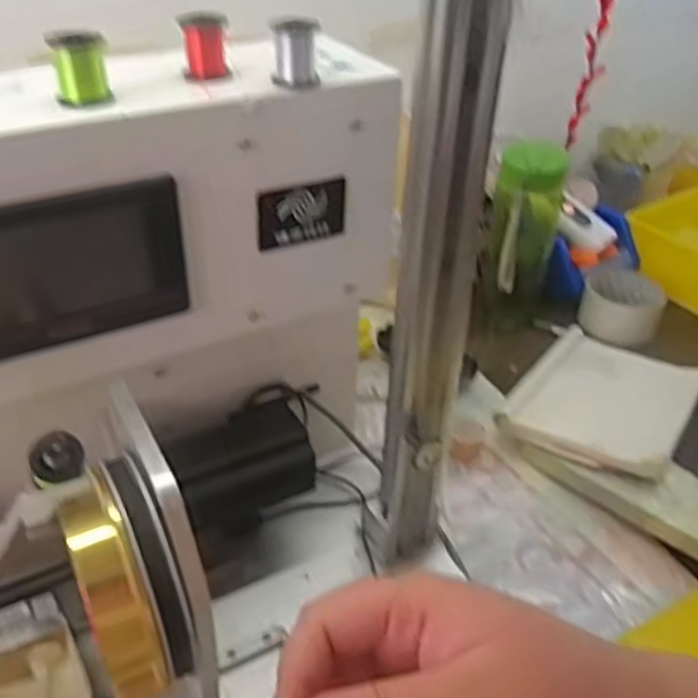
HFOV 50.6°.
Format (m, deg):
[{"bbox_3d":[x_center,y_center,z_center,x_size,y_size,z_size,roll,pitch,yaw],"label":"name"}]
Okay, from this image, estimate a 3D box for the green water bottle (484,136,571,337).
[{"bbox_3d":[0.184,-0.118,0.773,0.065,0.185,0.077,10,37,11],"label":"green water bottle"}]

